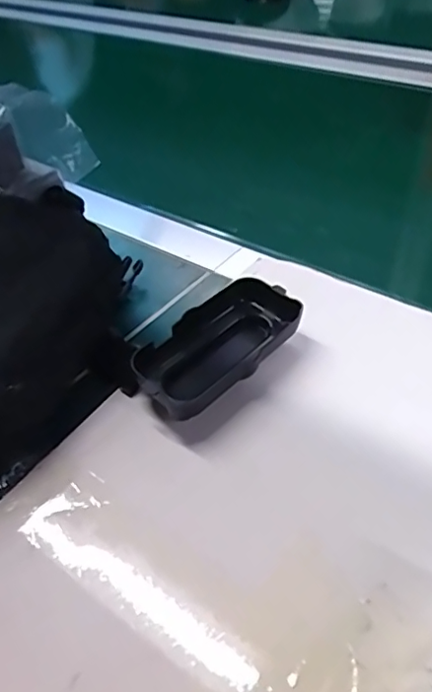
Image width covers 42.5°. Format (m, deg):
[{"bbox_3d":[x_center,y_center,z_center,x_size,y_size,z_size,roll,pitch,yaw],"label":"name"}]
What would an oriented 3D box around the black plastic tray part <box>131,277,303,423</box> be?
[{"bbox_3d":[0.002,0.001,0.341,0.109,0.035,0.048,-33,53,-28],"label":"black plastic tray part"}]

